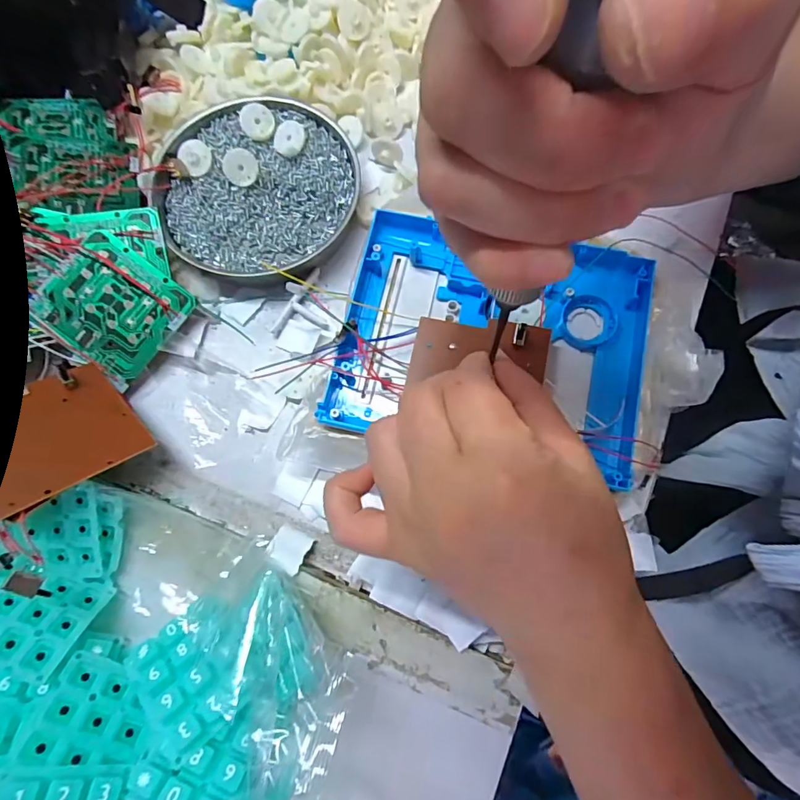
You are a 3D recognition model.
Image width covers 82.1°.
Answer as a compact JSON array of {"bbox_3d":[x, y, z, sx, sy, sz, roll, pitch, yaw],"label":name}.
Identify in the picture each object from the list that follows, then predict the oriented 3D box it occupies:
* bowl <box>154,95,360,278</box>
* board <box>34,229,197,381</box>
[{"bbox_3d":[-0.097,-0.149,0.315,0.134,0.024,0.120,-26,77,-5],"label":"bowl"},{"bbox_3d":[-0.174,-0.057,0.279,0.071,0.004,0.065,37,84,-11],"label":"board"}]

